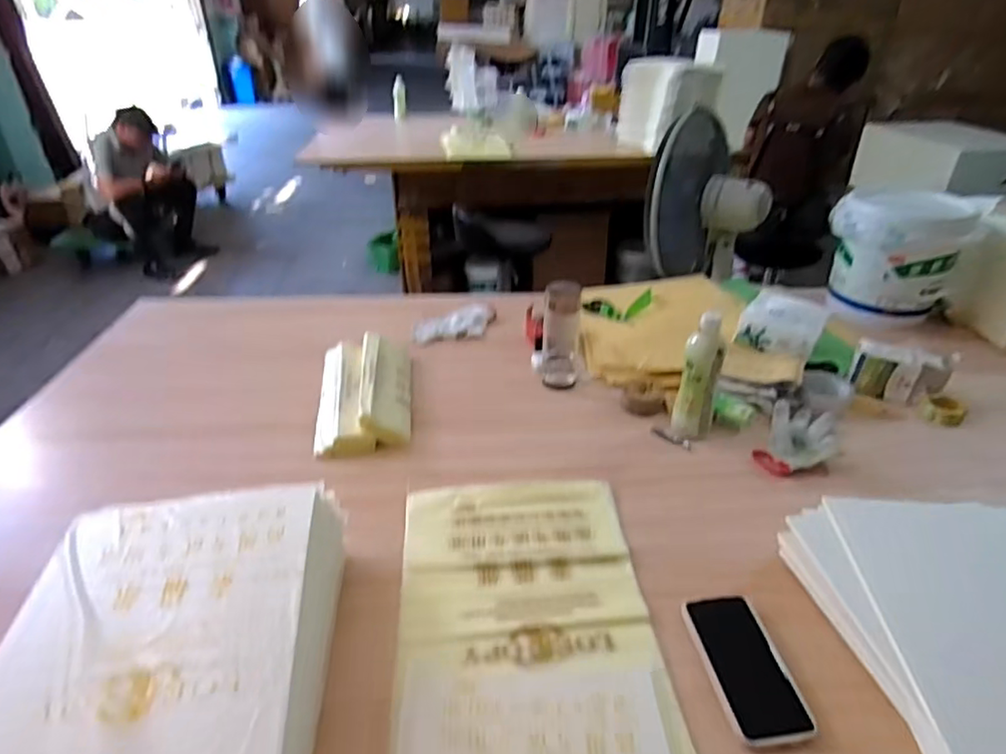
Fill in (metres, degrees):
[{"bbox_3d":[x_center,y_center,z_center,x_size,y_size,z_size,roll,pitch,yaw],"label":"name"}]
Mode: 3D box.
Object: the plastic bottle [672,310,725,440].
[{"bbox_3d":[0.312,0.000,0.953,0.062,0.190,0.055,9,34,14],"label":"plastic bottle"}]

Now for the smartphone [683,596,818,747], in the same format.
[{"bbox_3d":[0.257,0.304,0.638,0.083,0.013,0.154,-5,33,-5],"label":"smartphone"}]

